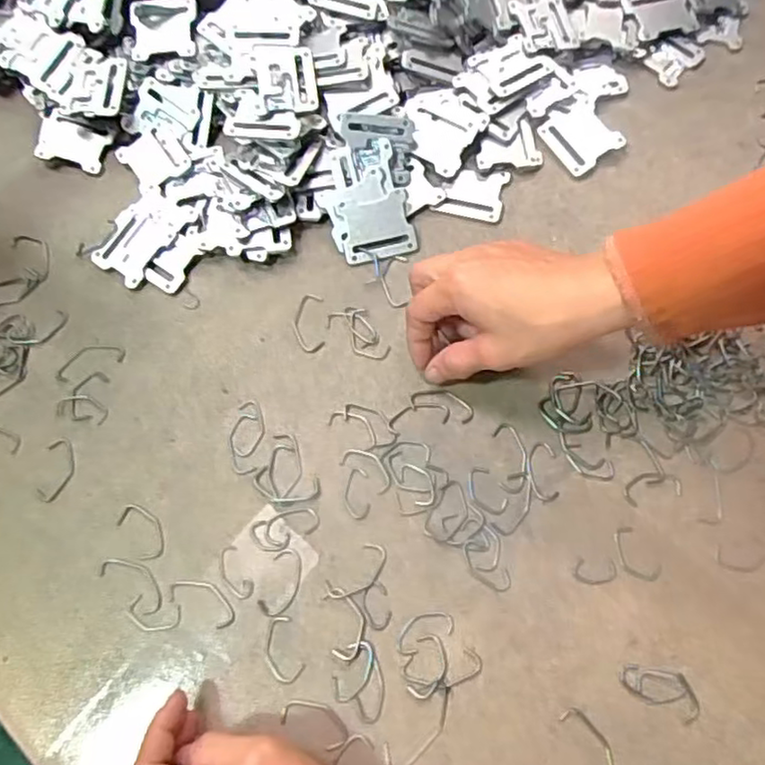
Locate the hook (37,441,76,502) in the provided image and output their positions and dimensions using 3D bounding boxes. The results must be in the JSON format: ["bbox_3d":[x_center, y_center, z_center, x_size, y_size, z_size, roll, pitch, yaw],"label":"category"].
[{"bbox_3d":[-0.197,0.053,0.394,0.019,0.004,0.038,2,69,4],"label":"hook"}]

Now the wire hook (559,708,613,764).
[{"bbox_3d":[0.106,0.184,0.327,0.017,0.004,0.039,-21,69,-5],"label":"wire hook"}]

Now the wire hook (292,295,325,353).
[{"bbox_3d":[-0.048,-0.039,0.425,0.020,0.004,0.042,-5,68,1],"label":"wire hook"}]

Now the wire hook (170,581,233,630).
[{"bbox_3d":[-0.102,0.123,0.367,0.043,0.004,0.018,24,72,12],"label":"wire hook"}]

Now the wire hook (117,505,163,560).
[{"bbox_3d":[-0.142,0.087,0.382,0.020,0.004,0.037,-38,71,-11],"label":"wire hook"}]

